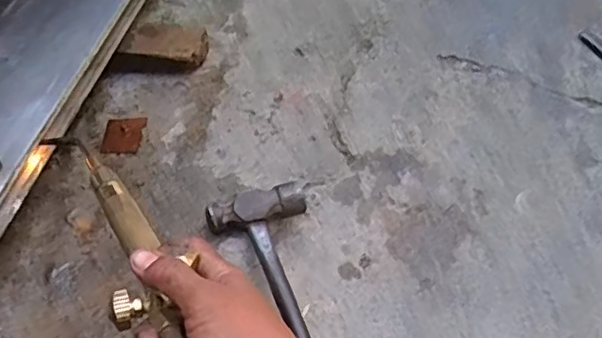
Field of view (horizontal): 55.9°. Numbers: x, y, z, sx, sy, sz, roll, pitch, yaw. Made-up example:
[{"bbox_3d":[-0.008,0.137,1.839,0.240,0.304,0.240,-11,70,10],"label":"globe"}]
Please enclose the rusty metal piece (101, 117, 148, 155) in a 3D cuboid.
[{"bbox_3d":[-0.224,-0.043,0.720,0.050,0.004,0.059,-1,54,2],"label":"rusty metal piece"}]

